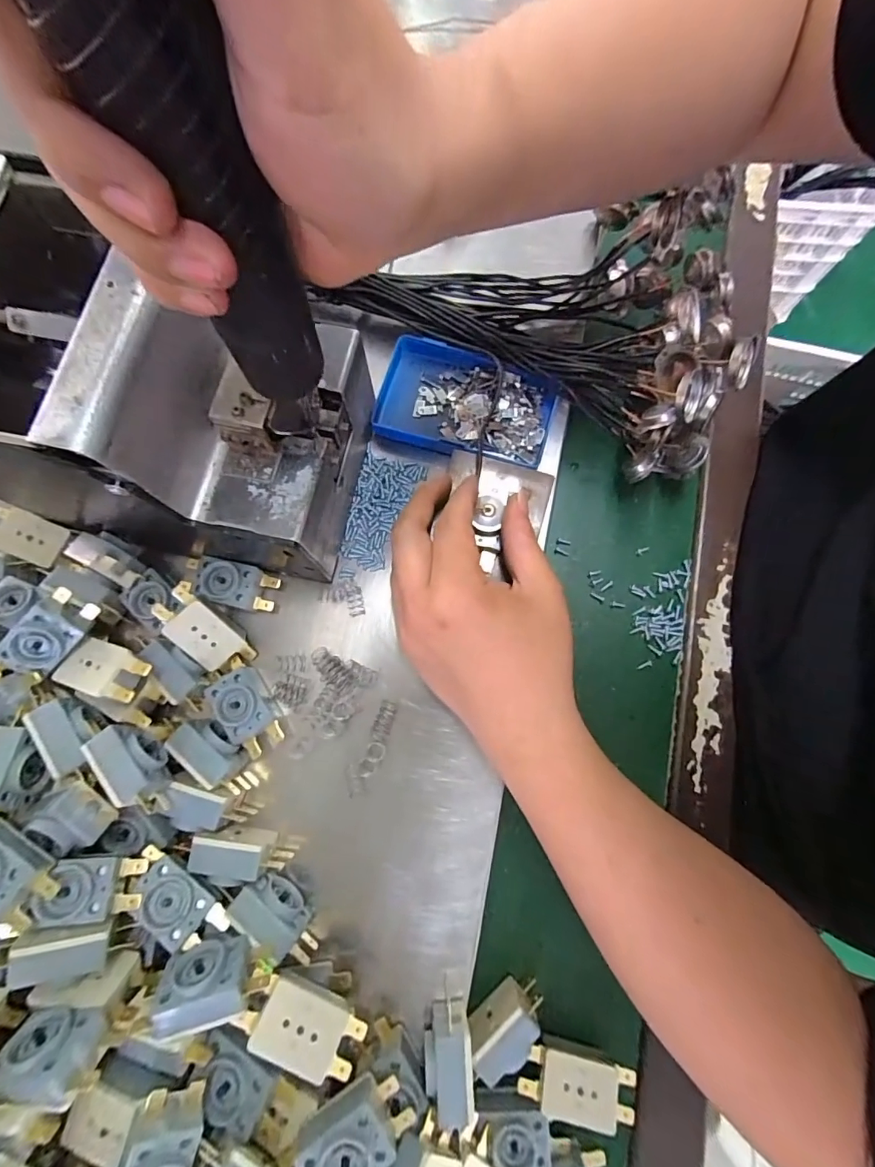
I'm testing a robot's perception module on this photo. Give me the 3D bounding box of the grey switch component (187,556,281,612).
[{"bbox_3d":[-0.129,0.000,0.294,0.057,0.020,0.026,10,78,1],"label":"grey switch component"}]

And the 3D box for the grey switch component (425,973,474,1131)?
[{"bbox_3d":[0.005,0.229,0.234,0.022,0.035,0.043,-1,78,-1],"label":"grey switch component"}]

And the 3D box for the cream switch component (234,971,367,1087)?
[{"bbox_3d":[-0.061,0.204,0.220,0.054,0.018,0.030,31,47,-9],"label":"cream switch component"}]

